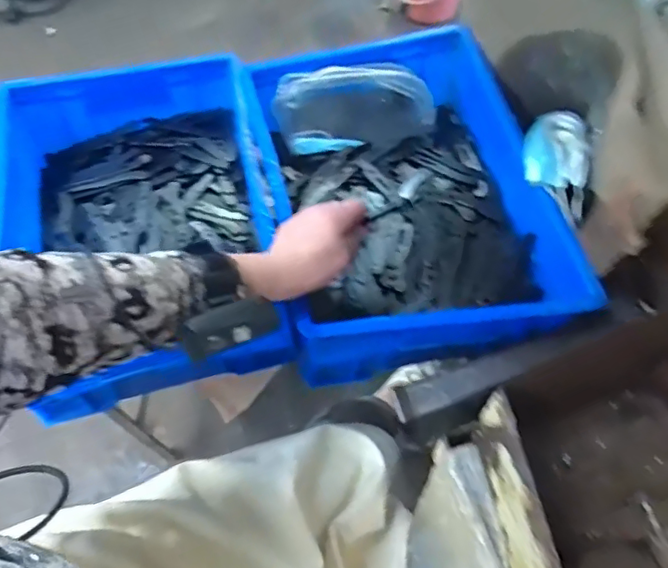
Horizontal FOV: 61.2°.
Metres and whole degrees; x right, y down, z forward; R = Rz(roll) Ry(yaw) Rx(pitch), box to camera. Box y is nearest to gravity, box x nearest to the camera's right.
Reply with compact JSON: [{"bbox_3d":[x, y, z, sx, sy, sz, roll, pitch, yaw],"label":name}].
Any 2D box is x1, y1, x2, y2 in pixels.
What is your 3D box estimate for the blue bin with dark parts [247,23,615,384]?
[{"bbox_3d":[0.078,-0.109,0.670,0.308,0.124,0.410,-10,62,-2],"label":"blue bin with dark parts"}]

